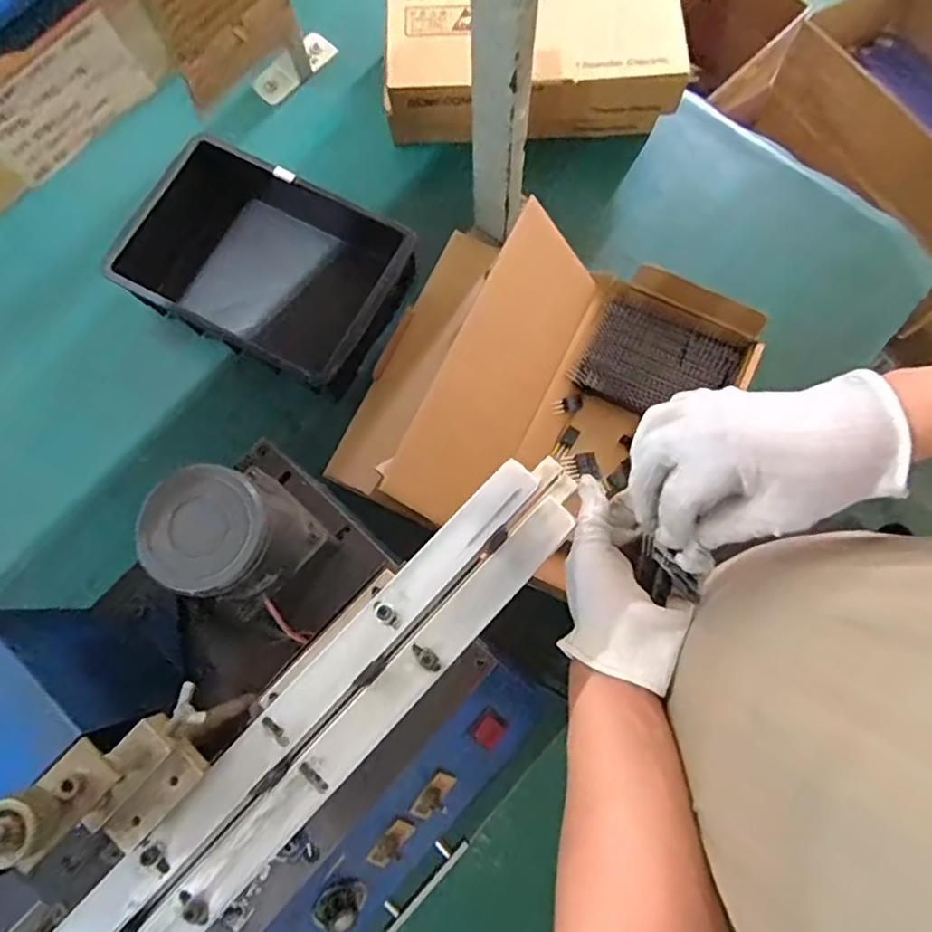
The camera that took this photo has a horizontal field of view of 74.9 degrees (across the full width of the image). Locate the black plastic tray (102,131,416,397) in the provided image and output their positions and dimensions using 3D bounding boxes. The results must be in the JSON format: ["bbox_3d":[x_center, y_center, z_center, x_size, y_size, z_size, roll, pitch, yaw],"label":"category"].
[{"bbox_3d":[-0.226,-0.223,0.701,0.293,0.089,0.210,32,80,8],"label":"black plastic tray"}]

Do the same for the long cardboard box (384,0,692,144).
[{"bbox_3d":[0.076,-0.474,0.713,0.327,0.095,0.164,-1,77,1],"label":"long cardboard box"}]

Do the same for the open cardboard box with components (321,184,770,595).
[{"bbox_3d":[0.075,-0.071,0.651,0.352,0.116,0.367,30,80,8],"label":"open cardboard box with components"}]

